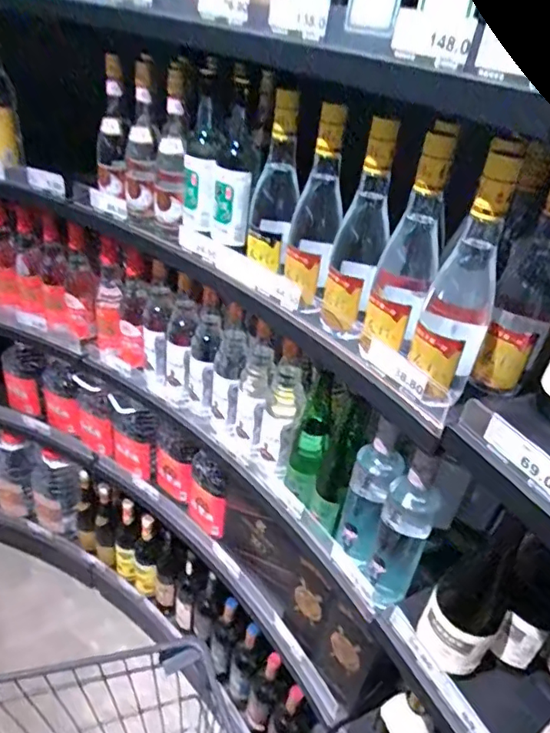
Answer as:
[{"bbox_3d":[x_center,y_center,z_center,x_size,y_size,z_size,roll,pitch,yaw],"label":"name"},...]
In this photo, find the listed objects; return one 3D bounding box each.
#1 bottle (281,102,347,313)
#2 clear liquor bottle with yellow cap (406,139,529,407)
[{"bbox_3d":[0.054,-0.208,0.723,0.067,0.250,0.073,8,34,0],"label":"bottle"},{"bbox_3d":[0.199,-0.090,0.565,0.068,0.262,0.081,19,35,16],"label":"clear liquor bottle with yellow cap"}]

